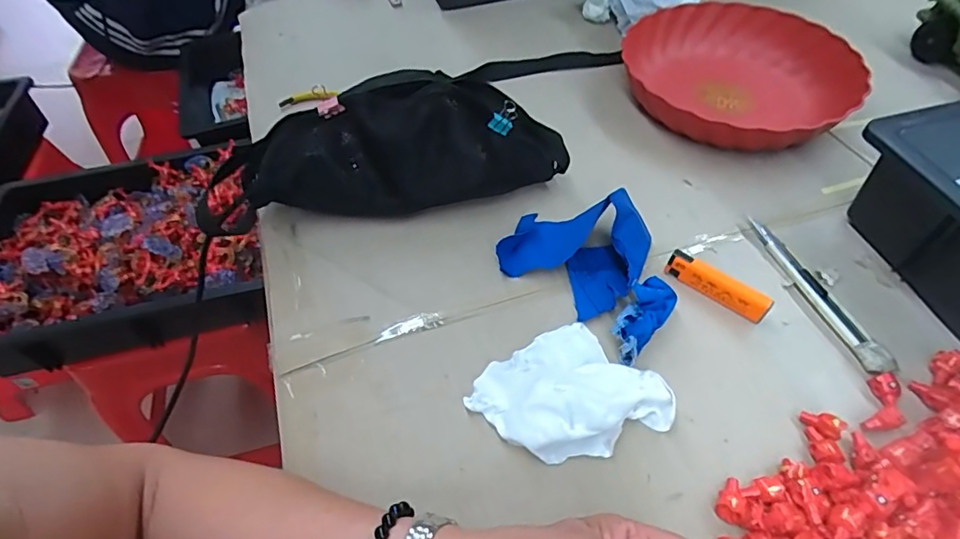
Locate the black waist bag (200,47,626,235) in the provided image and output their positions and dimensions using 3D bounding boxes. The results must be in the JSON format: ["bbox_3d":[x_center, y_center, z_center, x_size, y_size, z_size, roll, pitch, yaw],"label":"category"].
[{"bbox_3d":[-0.078,-0.107,0.474,0.337,0.106,0.076,-10,52,-4],"label":"black waist bag"}]

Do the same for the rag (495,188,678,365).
[{"bbox_3d":[0.092,-0.010,0.421,0.102,0.051,0.144,-38,59,-23],"label":"rag"}]

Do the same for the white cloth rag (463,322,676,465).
[{"bbox_3d":[0.063,0.085,0.361,0.109,0.028,0.103,37,63,27],"label":"white cloth rag"}]

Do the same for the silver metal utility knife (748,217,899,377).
[{"bbox_3d":[0.269,0.016,0.422,0.021,0.012,0.151,-15,53,-8],"label":"silver metal utility knife"}]

